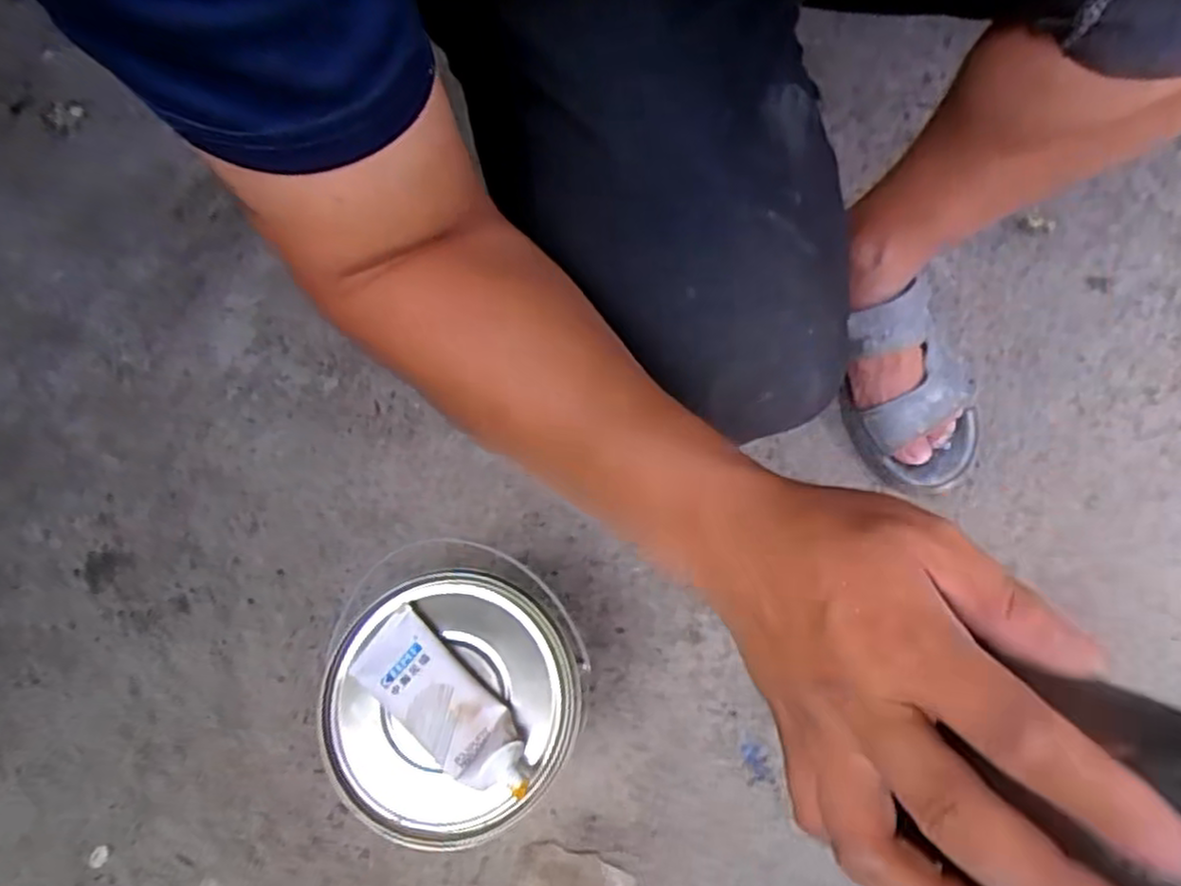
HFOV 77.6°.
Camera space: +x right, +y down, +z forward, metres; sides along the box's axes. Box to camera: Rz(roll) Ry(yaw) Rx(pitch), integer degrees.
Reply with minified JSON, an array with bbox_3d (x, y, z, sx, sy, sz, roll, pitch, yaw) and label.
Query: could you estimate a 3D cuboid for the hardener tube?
[{"bbox_3d":[-0.085,0.153,0.423,0.122,0.024,0.049,41,77,14],"label":"hardener tube"}]

